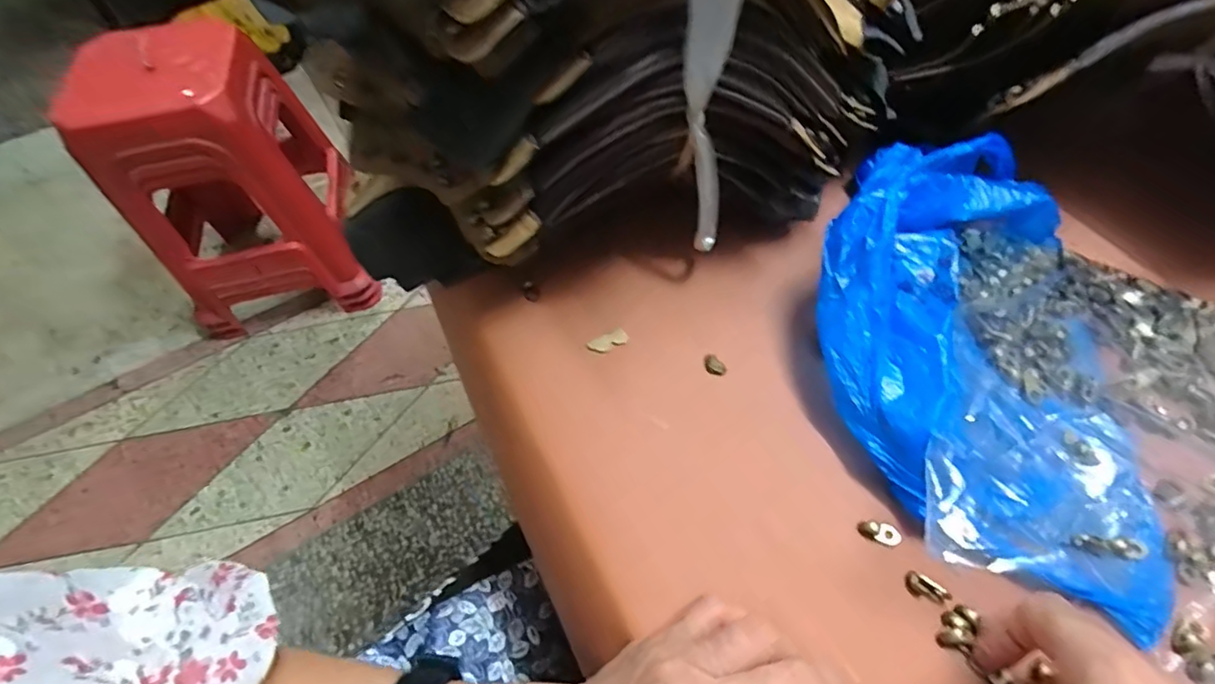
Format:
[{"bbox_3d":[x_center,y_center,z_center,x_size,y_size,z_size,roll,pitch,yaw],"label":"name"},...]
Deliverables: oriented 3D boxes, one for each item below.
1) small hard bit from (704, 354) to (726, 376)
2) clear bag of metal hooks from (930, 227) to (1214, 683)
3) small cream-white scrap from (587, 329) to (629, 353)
[{"bbox_3d":[0.062,0.014,0.318,0.009,0.004,0.015,-37,64,-17],"label":"small hard bit"},{"bbox_3d":[0.263,0.049,0.268,0.193,0.039,0.238,25,64,15],"label":"clear bag of metal hooks"},{"bbox_3d":[0.000,0.000,0.327,0.023,0.004,0.009,-21,60,-9],"label":"small cream-white scrap"}]

